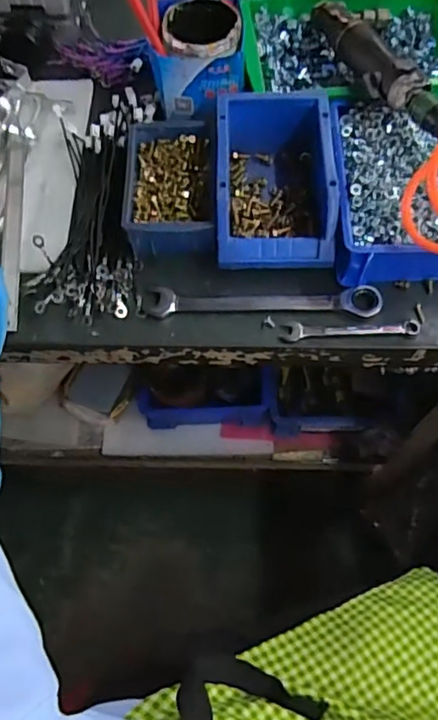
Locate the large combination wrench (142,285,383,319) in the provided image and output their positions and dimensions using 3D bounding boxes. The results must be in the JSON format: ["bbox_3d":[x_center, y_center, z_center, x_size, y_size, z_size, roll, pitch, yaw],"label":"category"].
[{"bbox_3d":[0.044,-0.058,0.552,0.227,0.012,0.032,1,64,2],"label":"large combination wrench"}]

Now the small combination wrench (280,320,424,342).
[{"bbox_3d":[0.127,-0.028,0.541,0.131,0.004,0.022,0,64,1],"label":"small combination wrench"}]

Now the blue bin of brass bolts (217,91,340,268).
[{"bbox_3d":[0.056,-0.186,0.578,0.114,0.074,0.191,0,64,1],"label":"blue bin of brass bolts"}]

